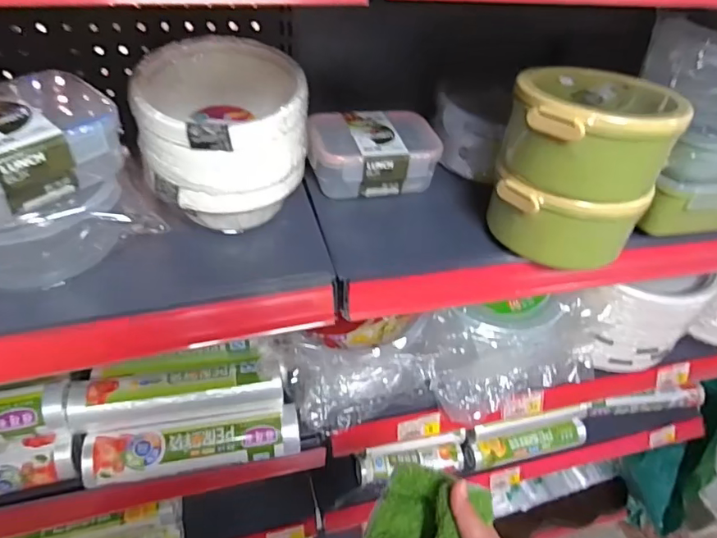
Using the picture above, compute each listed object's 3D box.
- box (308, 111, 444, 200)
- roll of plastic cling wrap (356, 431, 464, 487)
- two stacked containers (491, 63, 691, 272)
[{"bbox_3d":[0.014,-0.138,0.608,0.150,0.061,0.101,-6,46,-14],"label":"box"},{"bbox_3d":[0.101,0.348,0.932,0.204,0.053,0.048,-4,45,-12],"label":"roll of plastic cling wrap"},{"bbox_3d":[0.216,-0.099,0.514,0.144,0.160,0.127,15,44,8],"label":"two stacked containers"}]

